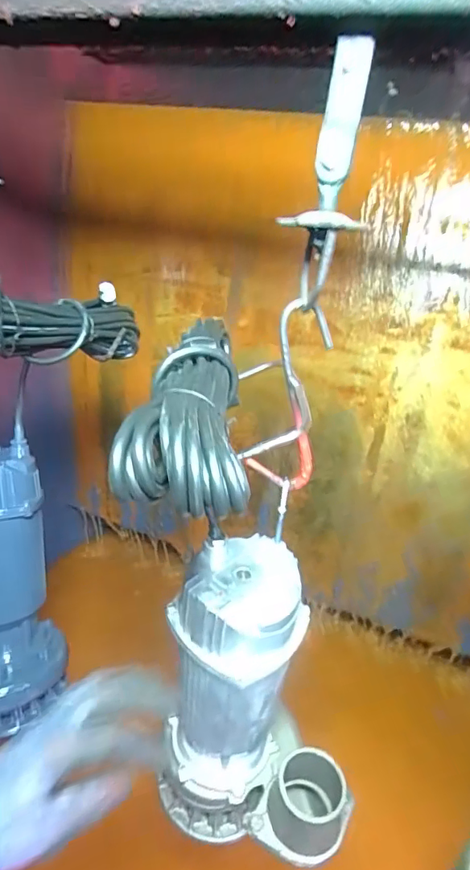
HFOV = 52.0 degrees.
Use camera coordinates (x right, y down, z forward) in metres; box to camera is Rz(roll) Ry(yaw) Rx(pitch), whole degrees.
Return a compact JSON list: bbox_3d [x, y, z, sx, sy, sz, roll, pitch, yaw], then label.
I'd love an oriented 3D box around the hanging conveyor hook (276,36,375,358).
[{"bbox_3d":[0.072,-0.180,0.383,0.051,0.215,0.042,18,24,31],"label":"hanging conveyor hook"}]

